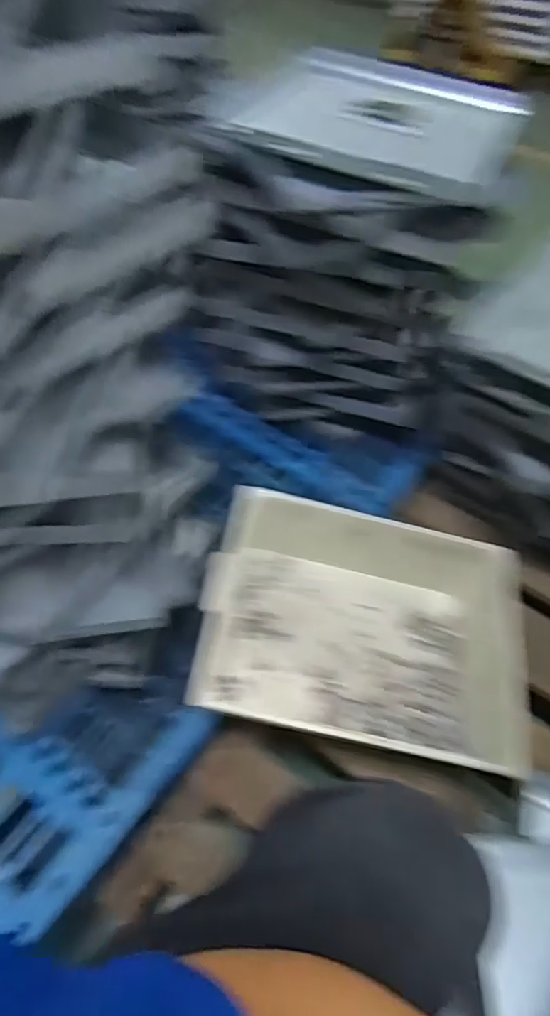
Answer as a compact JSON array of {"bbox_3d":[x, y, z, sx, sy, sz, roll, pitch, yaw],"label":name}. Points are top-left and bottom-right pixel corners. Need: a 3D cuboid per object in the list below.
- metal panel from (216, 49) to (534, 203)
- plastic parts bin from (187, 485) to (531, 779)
[{"bbox_3d":[0.141,-0.494,0.703,0.321,0.026,0.332,20,53,11],"label":"metal panel"},{"bbox_3d":[0.106,0.160,0.714,0.366,0.167,0.258,10,52,2],"label":"plastic parts bin"}]

